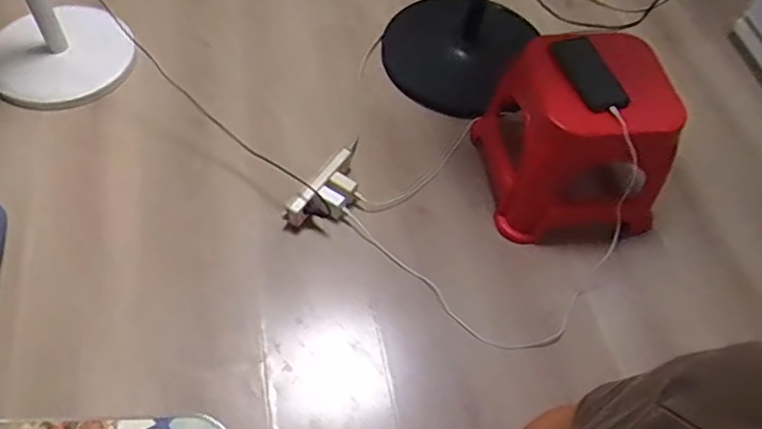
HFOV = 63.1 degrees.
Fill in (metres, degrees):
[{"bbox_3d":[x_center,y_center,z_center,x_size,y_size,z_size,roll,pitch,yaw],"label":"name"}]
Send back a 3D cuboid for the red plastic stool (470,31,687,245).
[{"bbox_3d":[0.368,-0.153,1.162,0.309,0.289,0.275,2,56,-4],"label":"red plastic stool"}]

